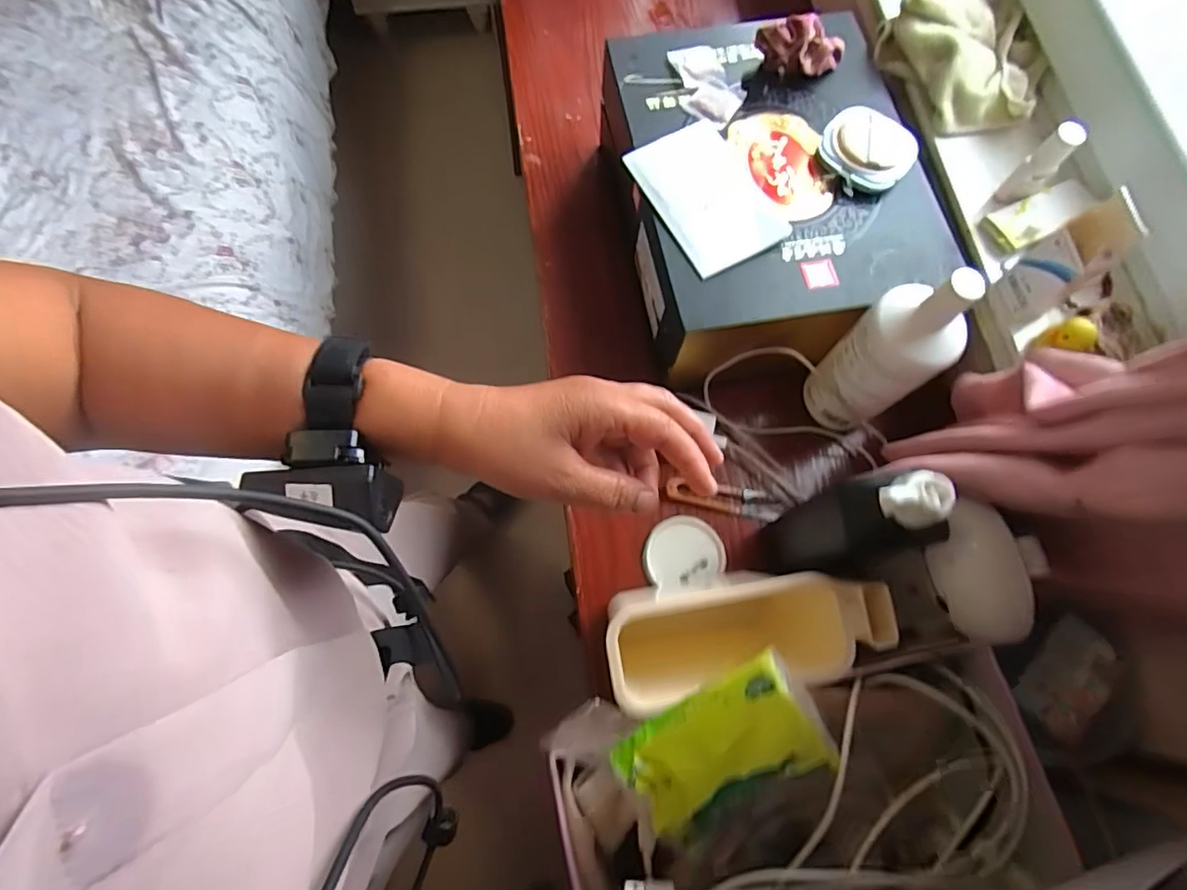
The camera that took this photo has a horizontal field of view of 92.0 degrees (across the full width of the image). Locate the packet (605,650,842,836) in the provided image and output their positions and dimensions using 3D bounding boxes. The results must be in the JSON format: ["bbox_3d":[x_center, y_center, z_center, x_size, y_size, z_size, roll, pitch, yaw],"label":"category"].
[{"bbox_3d":[0.068,0.169,0.312,0.108,0.014,0.064,-37,83,10],"label":"packet"}]

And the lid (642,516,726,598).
[{"bbox_3d":[0.079,0.096,0.501,0.068,0.007,0.065,0,72,-1],"label":"lid"}]

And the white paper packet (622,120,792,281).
[{"bbox_3d":[0.094,-0.206,0.472,0.088,0.010,0.129,-27,75,-9],"label":"white paper packet"}]

